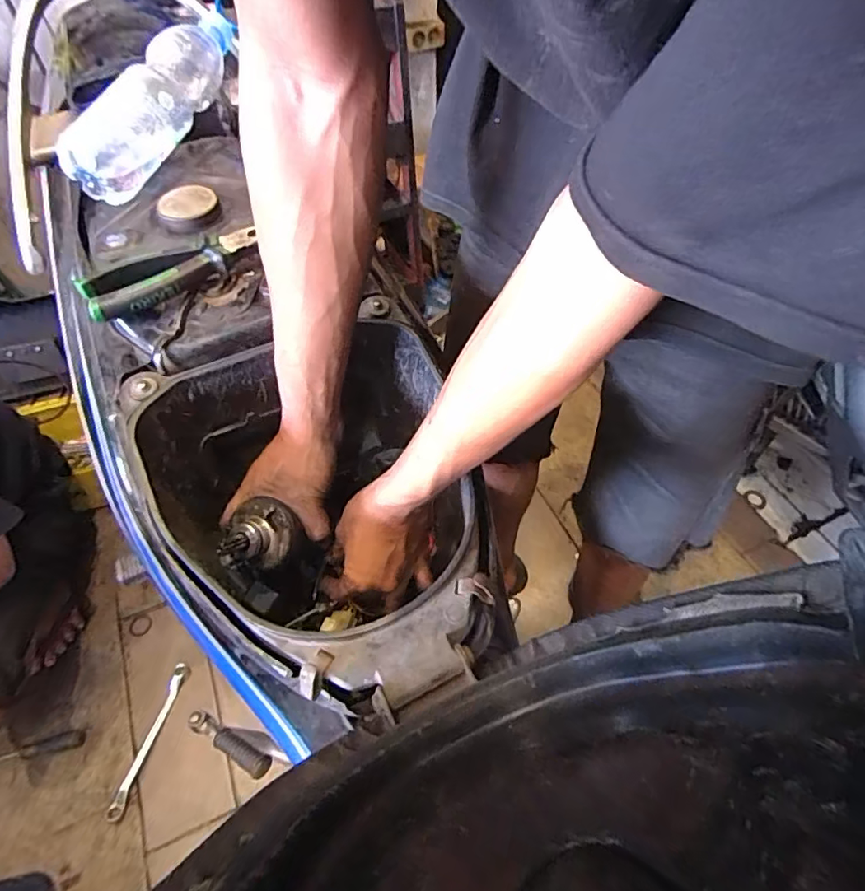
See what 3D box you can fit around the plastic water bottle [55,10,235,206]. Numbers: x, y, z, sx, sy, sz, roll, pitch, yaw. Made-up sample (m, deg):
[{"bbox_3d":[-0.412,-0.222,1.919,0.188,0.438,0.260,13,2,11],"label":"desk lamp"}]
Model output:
[{"bbox_3d":[-0.270,-0.348,0.520,0.054,0.067,0.246,17,68,12],"label":"plastic water bottle"}]

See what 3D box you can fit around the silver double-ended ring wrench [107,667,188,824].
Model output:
[{"bbox_3d":[-0.509,0.525,0.936,0.029,0.025,0.250,12,55,8],"label":"silver double-ended ring wrench"}]

